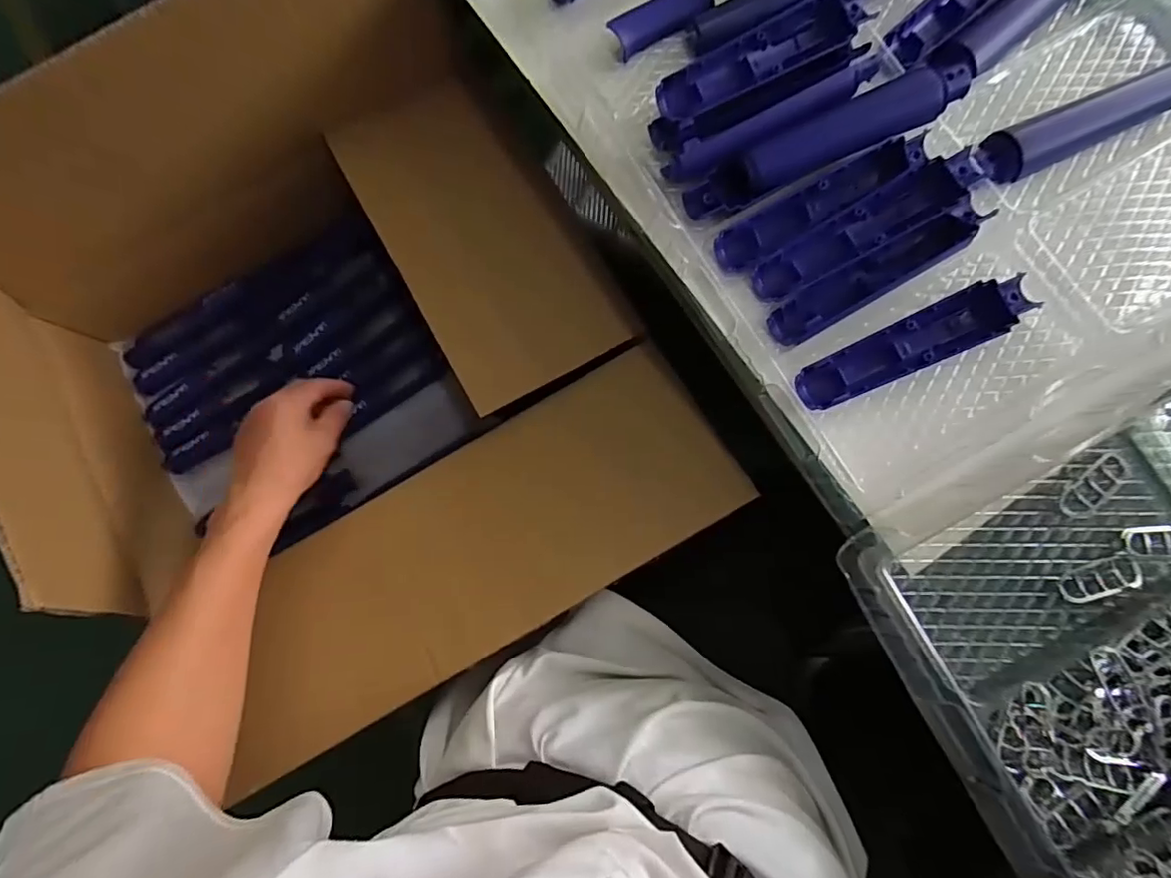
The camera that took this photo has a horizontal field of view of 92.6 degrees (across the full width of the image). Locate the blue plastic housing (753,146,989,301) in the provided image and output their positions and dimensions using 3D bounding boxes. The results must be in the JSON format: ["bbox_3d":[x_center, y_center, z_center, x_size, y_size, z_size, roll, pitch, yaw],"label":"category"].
[{"bbox_3d":[0.203,-0.152,0.397,0.174,0.020,0.035,-30,81,-2],"label":"blue plastic housing"}]

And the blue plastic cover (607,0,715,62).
[{"bbox_3d":[0.062,-0.331,0.444,0.083,0.017,0.029,-27,81,-1],"label":"blue plastic cover"}]

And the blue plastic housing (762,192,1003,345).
[{"bbox_3d":[0.208,-0.118,0.391,0.168,0.017,0.031,-31,81,-2],"label":"blue plastic housing"}]

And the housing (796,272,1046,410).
[{"bbox_3d":[0.229,-0.066,0.387,0.168,0.018,0.036,-24,81,-1],"label":"housing"}]

